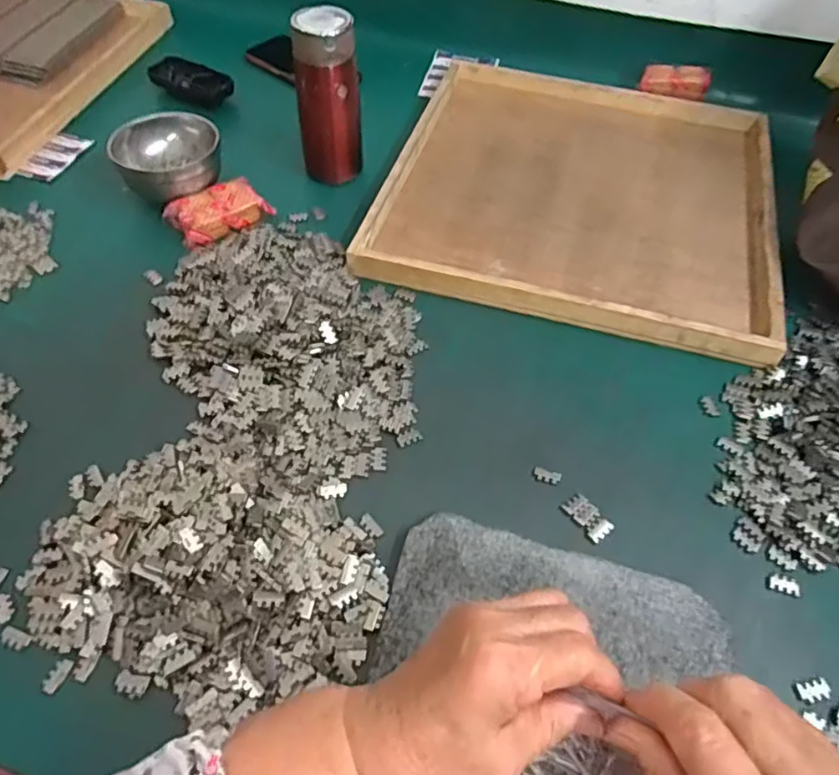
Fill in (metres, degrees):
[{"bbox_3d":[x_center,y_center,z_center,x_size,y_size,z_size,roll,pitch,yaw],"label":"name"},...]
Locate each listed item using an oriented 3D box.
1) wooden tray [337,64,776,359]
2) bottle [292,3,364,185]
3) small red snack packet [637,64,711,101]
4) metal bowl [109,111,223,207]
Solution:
[{"bbox_3d":[0.179,-0.223,0.671,0.395,0.034,0.399,15,55,9],"label":"wooden tray"},{"bbox_3d":[-0.098,-0.309,0.658,0.064,0.172,0.064,-6,54,-7],"label":"bottle"},{"bbox_3d":[0.323,-0.386,0.772,0.079,0.032,0.030,16,55,9],"label":"small red snack packet"},{"bbox_3d":[-0.263,-0.238,0.651,0.105,0.064,0.100,1,54,-2],"label":"metal bowl"}]

